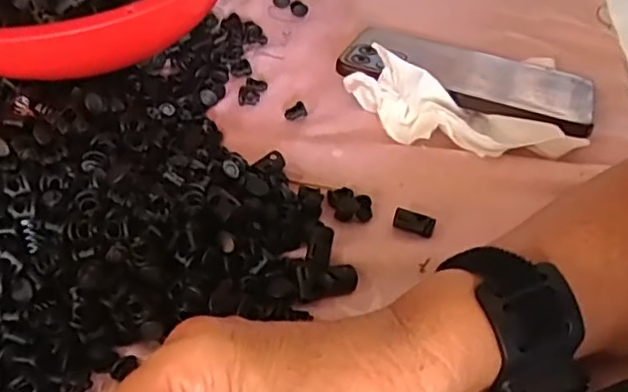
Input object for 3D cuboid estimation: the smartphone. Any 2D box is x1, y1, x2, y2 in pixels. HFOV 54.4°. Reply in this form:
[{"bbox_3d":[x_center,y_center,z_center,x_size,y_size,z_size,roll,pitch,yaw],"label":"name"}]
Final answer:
[{"bbox_3d":[0.101,-0.078,0.402,0.163,0.015,0.079,17,37,9],"label":"smartphone"}]

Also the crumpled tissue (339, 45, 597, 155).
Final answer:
[{"bbox_3d":[0.086,-0.048,0.358,0.135,0.048,0.035,16,51,12],"label":"crumpled tissue"}]

